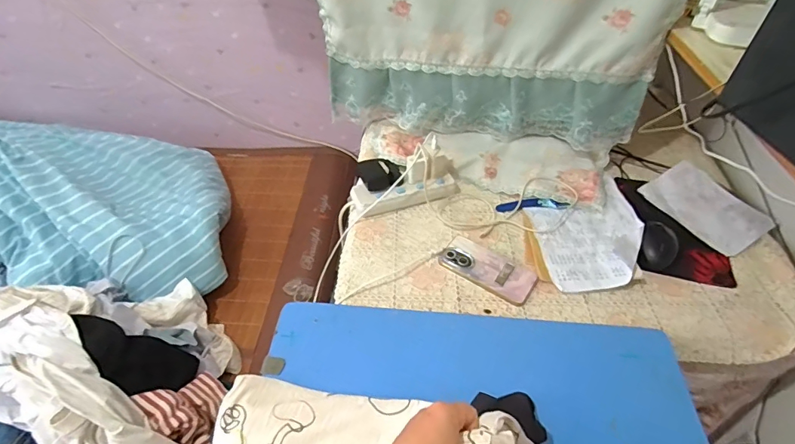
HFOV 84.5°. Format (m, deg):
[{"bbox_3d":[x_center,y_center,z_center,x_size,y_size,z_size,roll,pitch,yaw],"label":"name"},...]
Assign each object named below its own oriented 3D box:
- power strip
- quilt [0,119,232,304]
[{"bbox_3d":[0.019,-0.062,0.874,0.215,0.031,0.067,-9,46,-10],"label":"power strip"},{"bbox_3d":[-1.146,-0.024,1.032,1.392,0.307,0.554,-8,46,-9],"label":"quilt"}]

